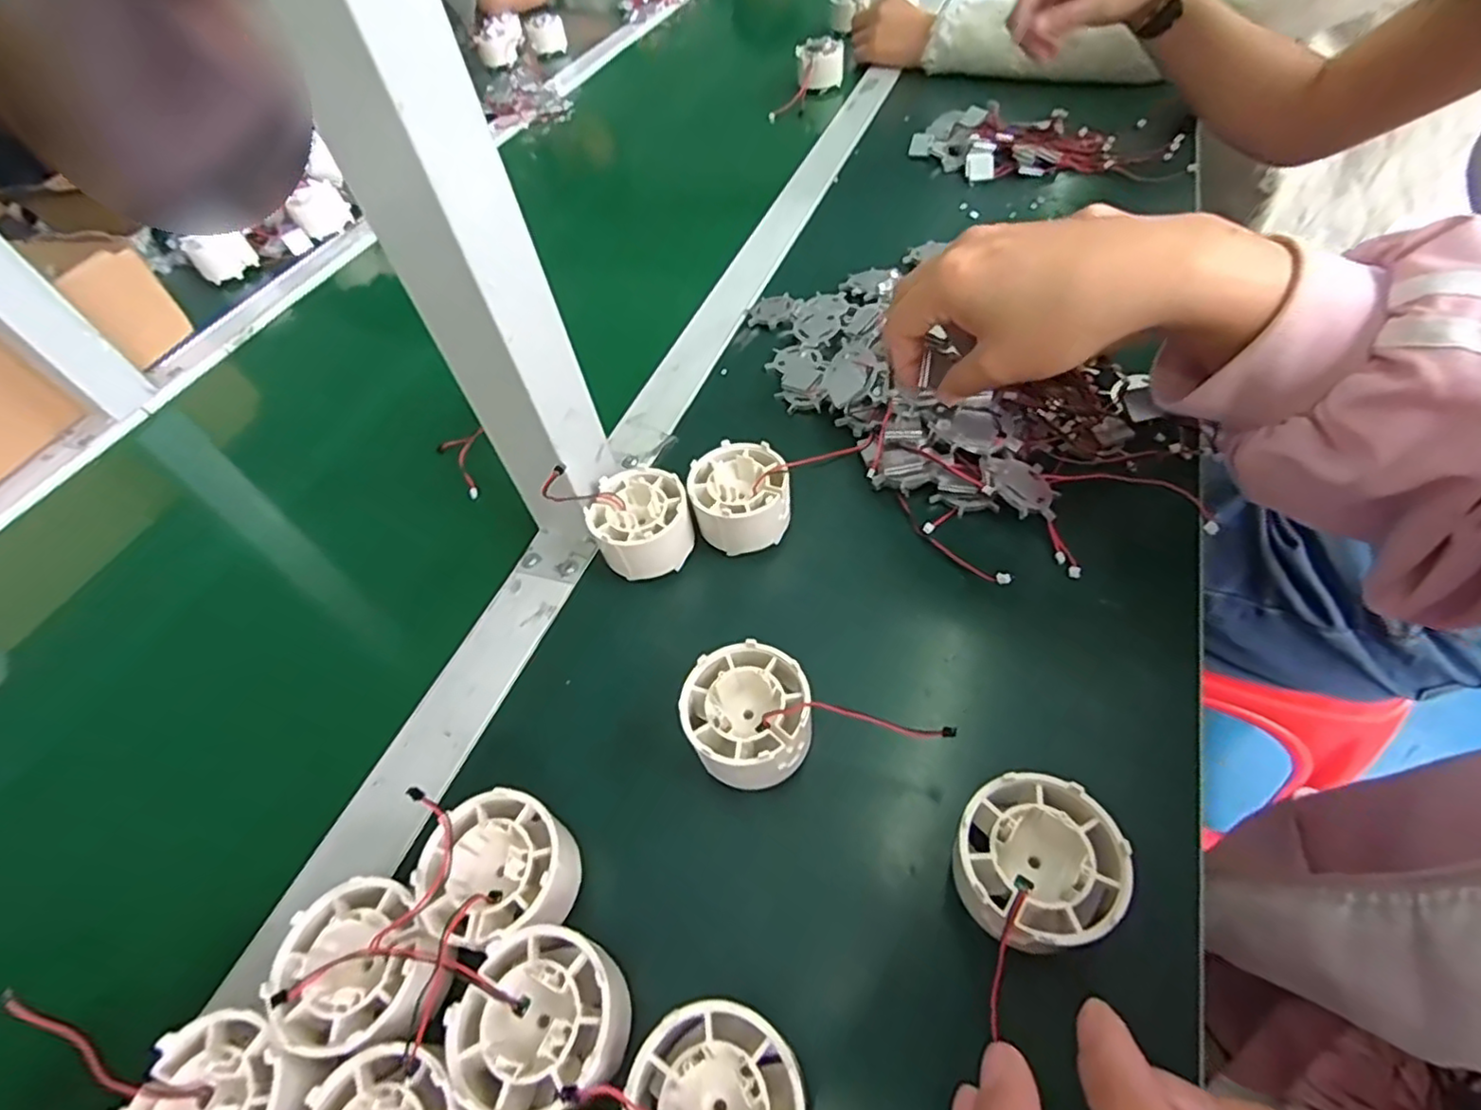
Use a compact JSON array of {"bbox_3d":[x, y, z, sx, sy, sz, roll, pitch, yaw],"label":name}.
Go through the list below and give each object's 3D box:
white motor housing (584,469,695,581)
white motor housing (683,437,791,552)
[{"bbox_3d":[-0.051,-0.014,0.352,0.052,0.034,0.056,-5,52,6],"label":"white motor housing"},{"bbox_3d":[0.000,-0.029,0.353,0.050,0.034,0.055,-5,52,6],"label":"white motor housing"}]

